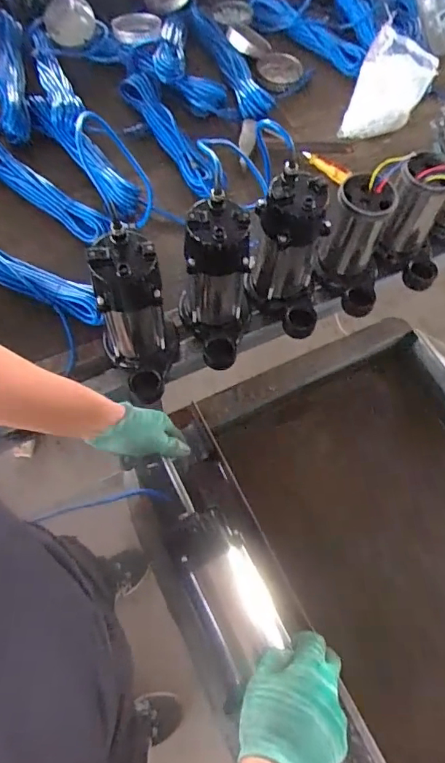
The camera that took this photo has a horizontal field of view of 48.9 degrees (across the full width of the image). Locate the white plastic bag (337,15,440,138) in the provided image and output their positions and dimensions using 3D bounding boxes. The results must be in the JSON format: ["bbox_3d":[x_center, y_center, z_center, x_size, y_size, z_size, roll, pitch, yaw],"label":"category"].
[{"bbox_3d":[0.344,-0.605,1.012,0.142,0.197,0.073,21,65,6],"label":"white plastic bag"}]

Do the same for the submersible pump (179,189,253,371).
[{"bbox_3d":[-0.012,-0.139,0.760,0.114,0.243,0.151,6,65,-1],"label":"submersible pump"}]

